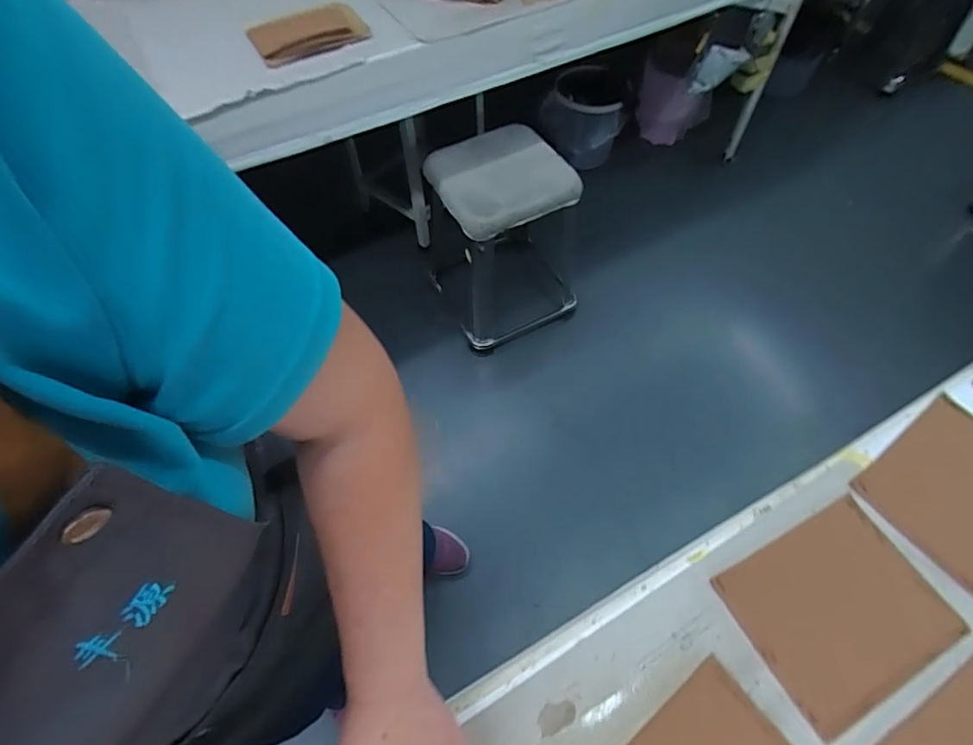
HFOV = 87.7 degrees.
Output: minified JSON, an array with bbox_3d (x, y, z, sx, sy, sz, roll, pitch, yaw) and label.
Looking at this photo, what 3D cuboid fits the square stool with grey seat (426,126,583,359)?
[{"bbox_3d":[0.050,-0.406,1.456,0.375,0.524,0.408,-18,59,-8],"label":"square stool with grey seat"}]

